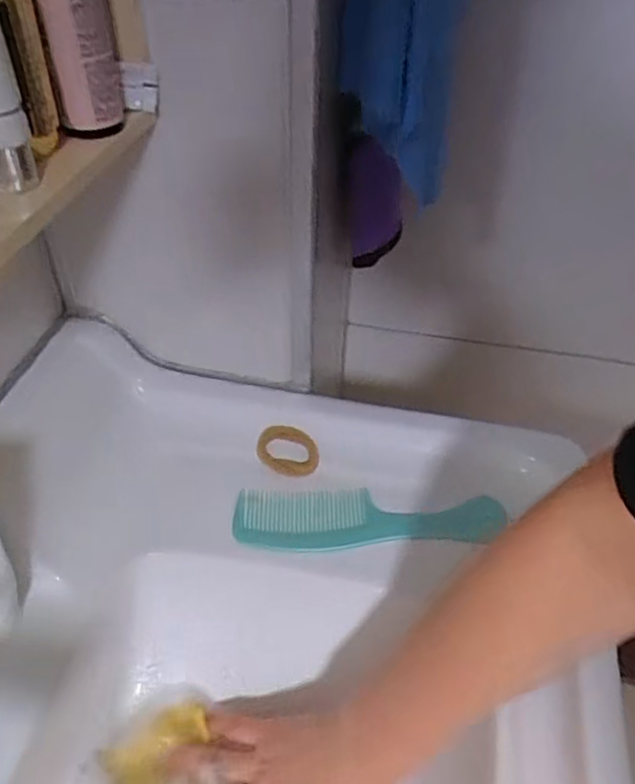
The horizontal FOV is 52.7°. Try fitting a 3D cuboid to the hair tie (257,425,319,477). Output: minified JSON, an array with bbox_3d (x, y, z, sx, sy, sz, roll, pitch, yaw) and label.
[{"bbox_3d":[-0.026,0.053,0.564,0.057,0.010,0.042,23,70,13],"label":"hair tie"}]

